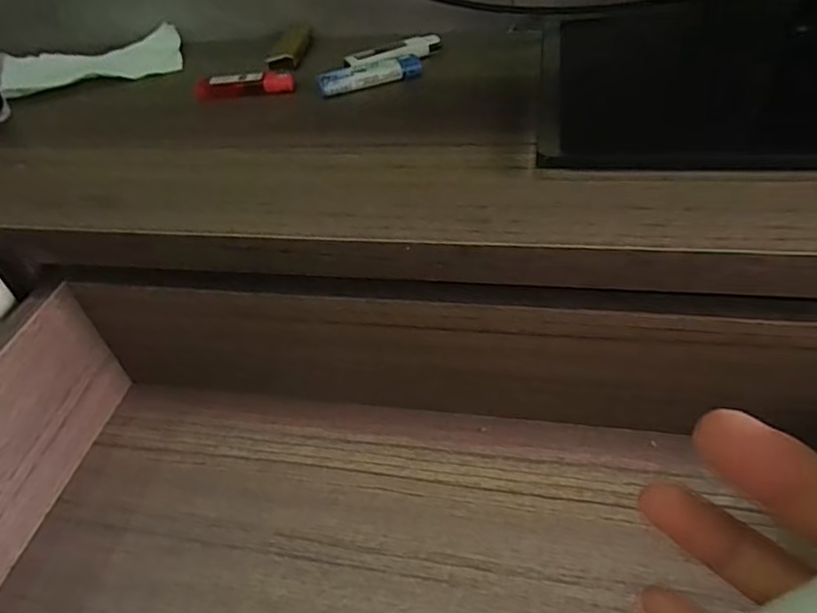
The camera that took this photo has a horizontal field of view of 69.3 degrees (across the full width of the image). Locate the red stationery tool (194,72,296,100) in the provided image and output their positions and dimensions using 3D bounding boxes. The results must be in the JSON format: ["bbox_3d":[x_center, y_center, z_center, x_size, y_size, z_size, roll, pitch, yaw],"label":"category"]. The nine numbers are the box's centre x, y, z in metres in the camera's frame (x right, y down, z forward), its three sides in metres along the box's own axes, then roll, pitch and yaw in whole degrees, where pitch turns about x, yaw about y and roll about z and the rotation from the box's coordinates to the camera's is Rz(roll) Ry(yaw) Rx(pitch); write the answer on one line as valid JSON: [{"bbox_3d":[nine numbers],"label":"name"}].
[{"bbox_3d":[-0.131,-0.175,0.468,0.080,0.014,0.022,-3,43,4],"label":"red stationery tool"}]

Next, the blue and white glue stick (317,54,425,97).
[{"bbox_3d":[-0.029,-0.178,0.457,0.083,0.014,0.018,-19,44,-12],"label":"blue and white glue stick"}]

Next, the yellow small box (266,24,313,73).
[{"bbox_3d":[-0.103,-0.225,0.515,0.027,0.010,0.079,0,43,7],"label":"yellow small box"}]

